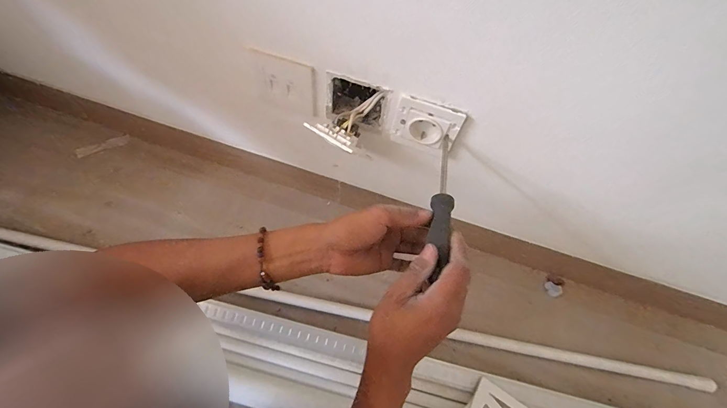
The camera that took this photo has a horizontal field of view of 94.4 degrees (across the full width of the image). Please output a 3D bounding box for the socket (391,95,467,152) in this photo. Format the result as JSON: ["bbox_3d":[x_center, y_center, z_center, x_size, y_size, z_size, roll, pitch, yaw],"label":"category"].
[{"bbox_3d":[0.082,-0.102,0.438,0.083,0.072,0.018,24,62,7],"label":"socket"}]

